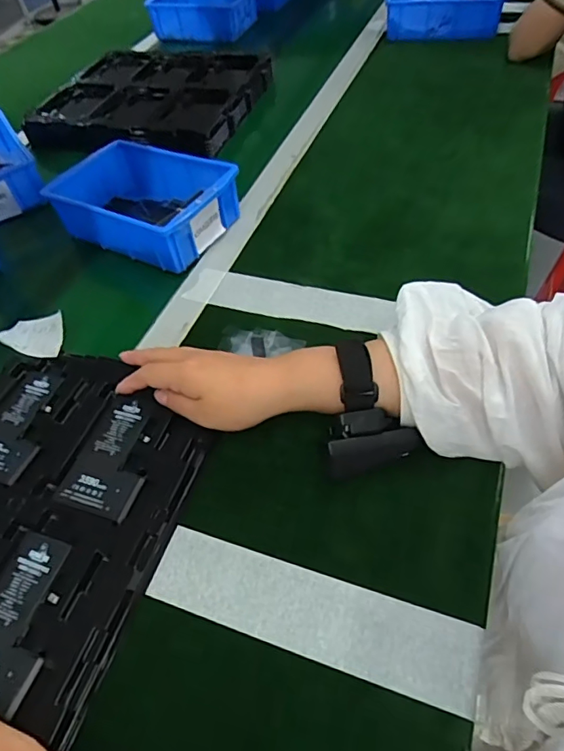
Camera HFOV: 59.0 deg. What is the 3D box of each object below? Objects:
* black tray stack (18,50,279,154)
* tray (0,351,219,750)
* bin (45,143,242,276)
[{"bbox_3d":[-0.204,-0.439,0.794,0.312,0.050,0.264,13,53,12],"label":"black tray stack"},{"bbox_3d":[-0.185,0.097,0.370,0.217,0.023,0.262,14,53,13],"label":"tray"},{"bbox_3d":[-0.162,-0.206,0.572,0.207,0.057,0.130,25,56,20],"label":"bin"}]

